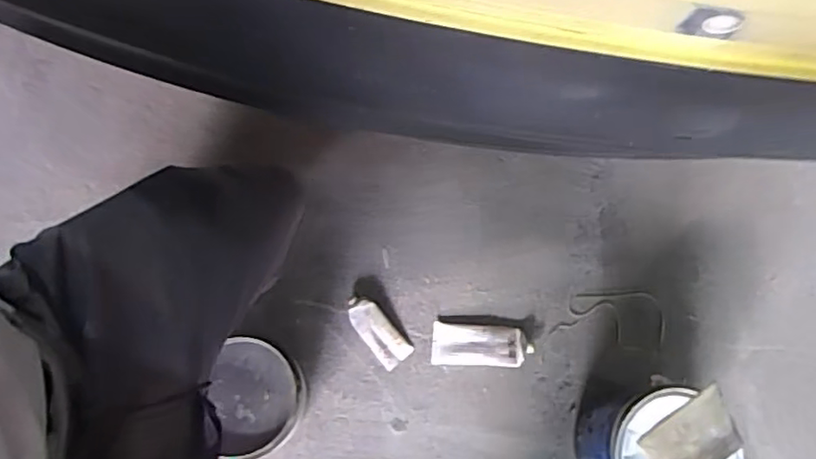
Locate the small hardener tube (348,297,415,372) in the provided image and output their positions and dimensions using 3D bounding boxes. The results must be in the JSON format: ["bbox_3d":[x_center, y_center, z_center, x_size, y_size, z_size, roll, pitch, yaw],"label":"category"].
[{"bbox_3d":[-0.044,0.143,0.893,0.046,0.018,0.110,-39,92,-13],"label":"small hardener tube"}]

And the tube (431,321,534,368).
[{"bbox_3d":[0.103,0.163,0.892,0.136,0.021,0.058,3,72,-2],"label":"tube"}]

